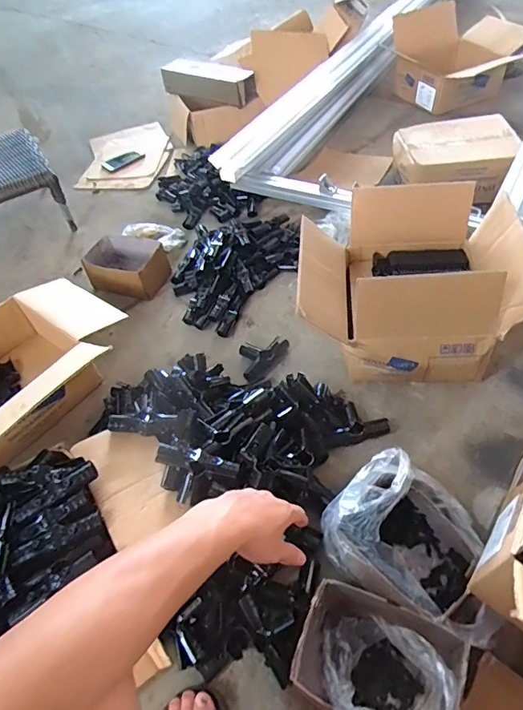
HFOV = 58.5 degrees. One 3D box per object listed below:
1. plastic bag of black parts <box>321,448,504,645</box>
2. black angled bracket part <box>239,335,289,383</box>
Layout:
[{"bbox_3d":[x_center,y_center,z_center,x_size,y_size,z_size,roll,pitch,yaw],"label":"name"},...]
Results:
[{"bbox_3d":[0.241,0.294,0.727,0.263,0.149,0.196,30,59,27],"label":"plastic bag of black parts"},{"bbox_3d":[-0.001,0.003,1.078,0.140,0.036,0.089,-39,56,-24],"label":"black angled bracket part"}]

